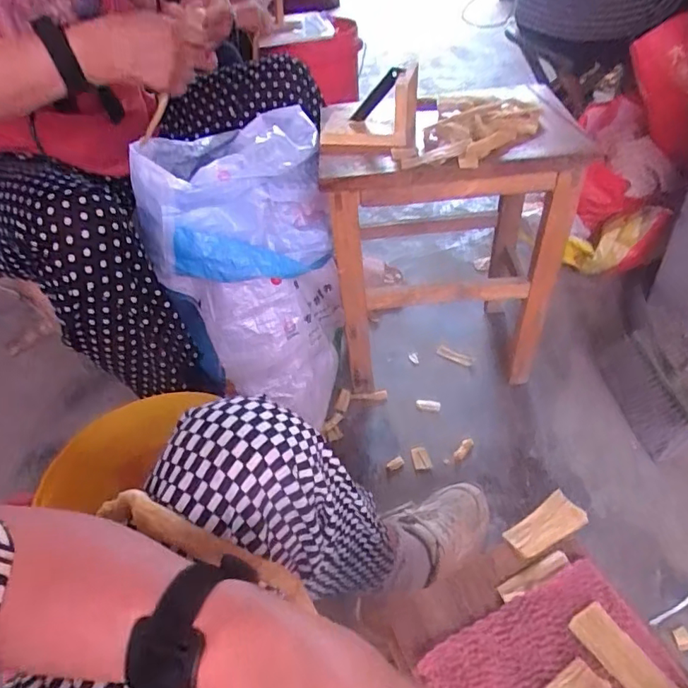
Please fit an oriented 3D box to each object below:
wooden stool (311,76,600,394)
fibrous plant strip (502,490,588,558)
[{"bbox_3d":[0.162,-0.122,0.838,0.354,0.436,0.226,-11,41,-4],"label":"wooden stool"},{"bbox_3d":[0.159,0.142,0.413,0.068,0.007,0.029,-25,58,-26],"label":"fibrous plant strip"}]

